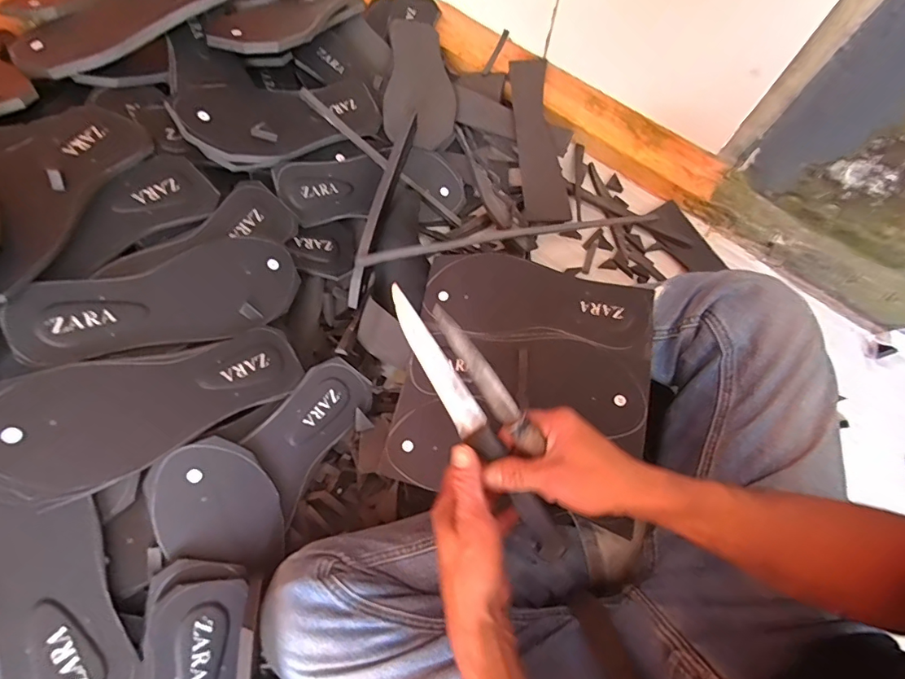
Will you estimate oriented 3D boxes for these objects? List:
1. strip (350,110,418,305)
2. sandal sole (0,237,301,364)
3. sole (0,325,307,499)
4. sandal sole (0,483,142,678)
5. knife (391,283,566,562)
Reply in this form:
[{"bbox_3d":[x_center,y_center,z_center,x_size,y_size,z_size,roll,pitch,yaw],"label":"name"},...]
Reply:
[{"bbox_3d":[-0.085,-0.156,0.554,0.019,0.042,0.236,16,82,4],"label":"strip"},{"bbox_3d":[-0.270,-0.038,0.456,0.246,0.009,0.096,-29,92,-37],"label":"sandal sole"},{"bbox_3d":[-0.260,0.053,0.419,0.244,0.009,0.100,-22,93,-37],"label":"sole"},{"bbox_3d":[-0.319,0.171,0.348,0.090,0.016,0.245,-32,91,-42],"label":"sandal sole"},{"bbox_3d":[0.017,0.068,0.385,0.025,0.013,0.251,-32,85,-15],"label":"knife"}]

